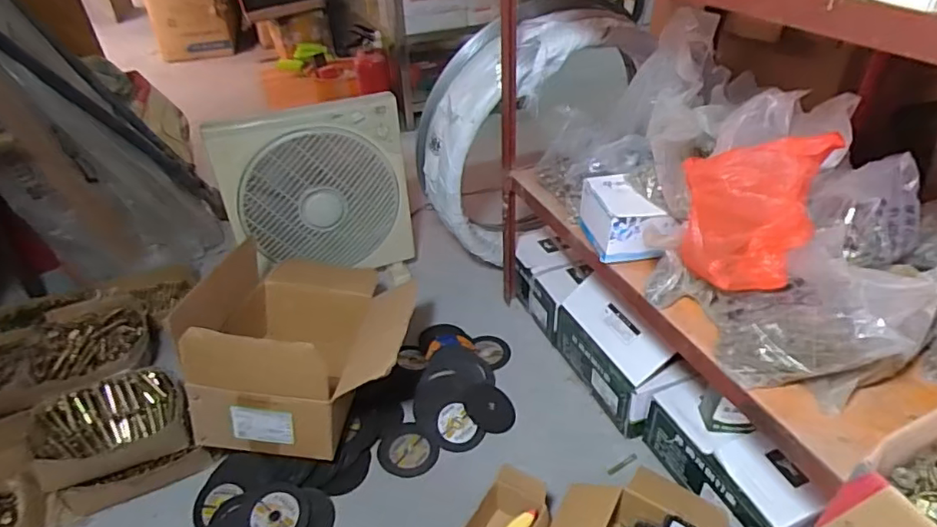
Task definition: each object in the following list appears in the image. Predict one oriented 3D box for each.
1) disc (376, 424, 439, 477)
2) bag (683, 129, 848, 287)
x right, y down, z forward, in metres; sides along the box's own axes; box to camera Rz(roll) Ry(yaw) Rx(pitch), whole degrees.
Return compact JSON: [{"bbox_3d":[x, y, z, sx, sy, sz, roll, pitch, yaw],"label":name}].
[{"bbox_3d":[-0.106,0.325,0.982,0.099,0.011,0.099,4,36,-3],"label":"disc"},{"bbox_3d":[0.310,-0.054,0.649,0.150,0.168,0.091,18,40,27],"label":"bag"}]

